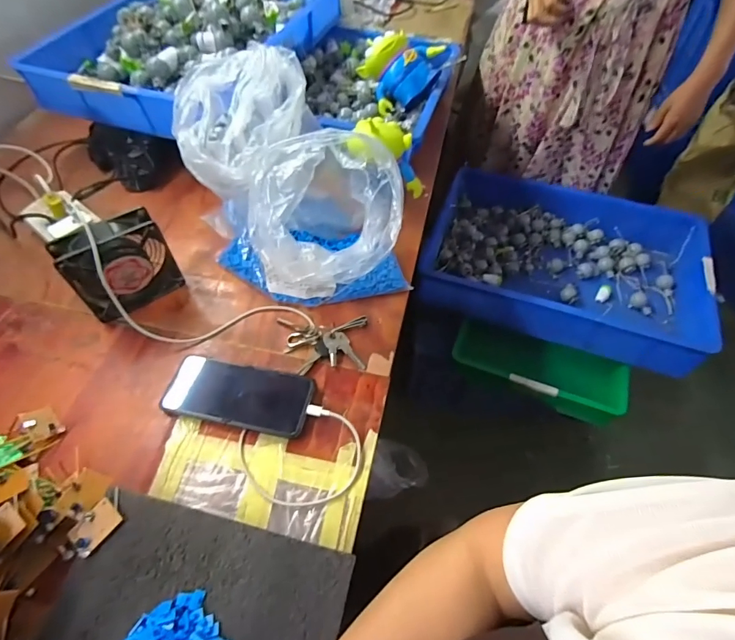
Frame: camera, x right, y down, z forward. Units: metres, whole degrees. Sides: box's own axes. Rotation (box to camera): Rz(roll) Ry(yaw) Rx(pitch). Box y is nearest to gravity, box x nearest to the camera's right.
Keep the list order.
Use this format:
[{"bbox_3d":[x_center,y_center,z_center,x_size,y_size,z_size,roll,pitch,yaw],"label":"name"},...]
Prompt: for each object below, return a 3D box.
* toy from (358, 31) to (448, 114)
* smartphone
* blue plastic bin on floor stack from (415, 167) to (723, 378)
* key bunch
[{"bbox_3d":[0.071,-0.483,0.823,0.151,0.075,0.134,-25,94,10],"label":"toy"},{"bbox_3d":[-0.152,0.087,0.499,0.172,0.013,0.075,10,55,8],"label":"smartphone"},{"bbox_3d":[0.451,-0.136,0.992,0.593,0.109,0.465,19,57,14],"label":"blue plastic bin on floor stack"},{"bbox_3d":[-0.058,0.029,0.545,0.112,0.013,0.083,-2,54,-1],"label":"key bunch"}]

